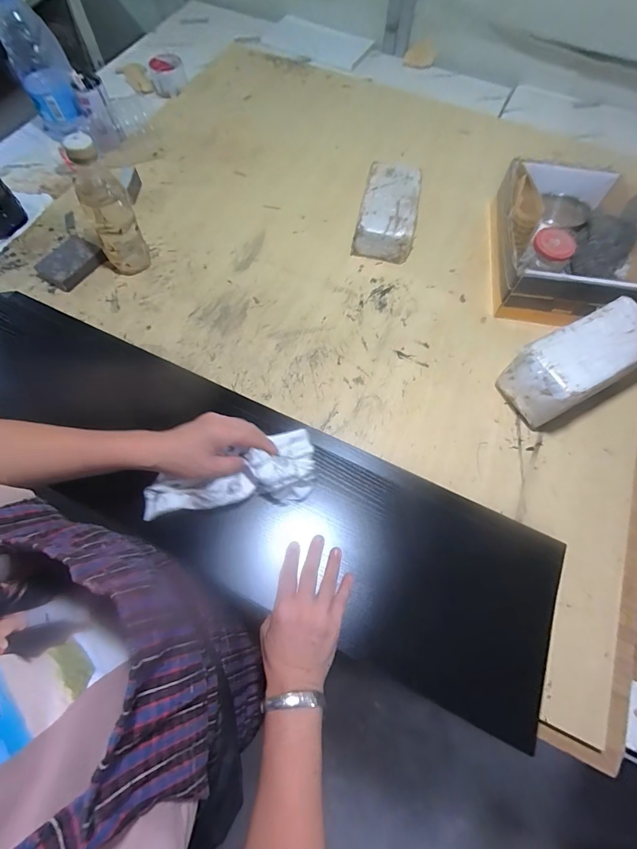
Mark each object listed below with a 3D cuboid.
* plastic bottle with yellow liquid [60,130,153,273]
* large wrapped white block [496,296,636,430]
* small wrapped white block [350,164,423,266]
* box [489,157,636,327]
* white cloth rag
[{"bbox_3d":[-0.345,-0.346,0.623,0.073,0.199,0.083,-31,71,-13],"label":"plastic bottle with yellow liquid"},{"bbox_3d":[0.402,-0.094,0.583,0.224,0.105,0.107,-26,70,-12],"label":"large wrapped white block"},{"bbox_3d":[0.139,-0.420,0.742,0.114,0.067,0.199,12,67,4],"label":"small wrapped white block"},{"bbox_3d":[0.437,-0.314,0.674,0.230,0.112,0.335,8,67,2],"label":"box"},{"bbox_3d":[-0.108,0.070,0.479,0.216,0.053,0.084,-14,68,-11],"label":"white cloth rag"}]

